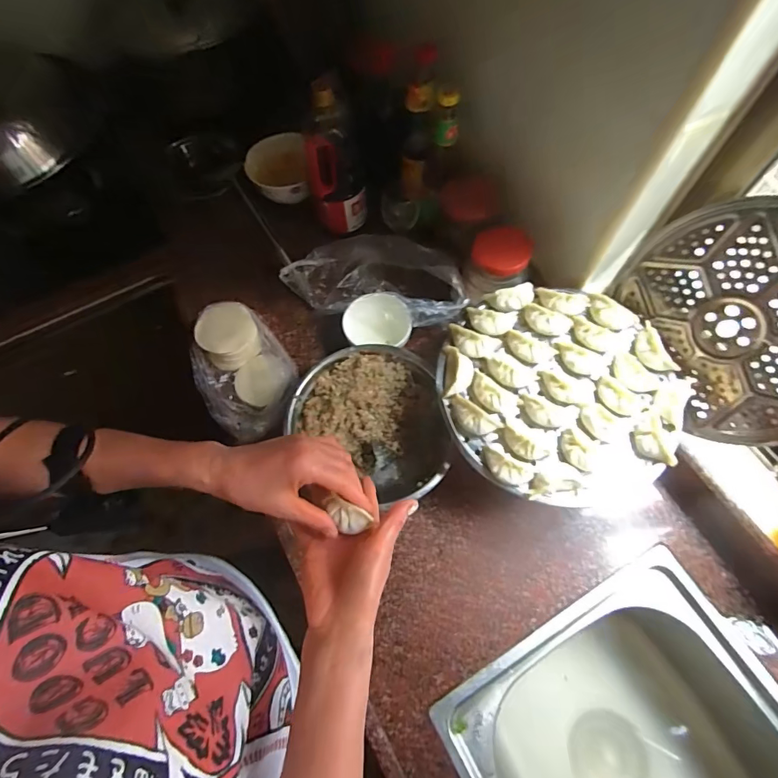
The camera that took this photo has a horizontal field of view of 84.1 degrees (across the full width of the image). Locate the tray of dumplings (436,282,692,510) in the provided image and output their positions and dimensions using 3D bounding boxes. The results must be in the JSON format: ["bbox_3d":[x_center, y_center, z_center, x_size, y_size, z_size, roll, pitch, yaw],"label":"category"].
[{"bbox_3d":[0.218,0.001,0.560,0.297,0.043,0.283,12,67,7],"label":"tray of dumplings"}]

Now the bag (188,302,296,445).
[{"bbox_3d":[-0.235,-0.030,0.689,0.147,0.067,0.215,-30,69,-11],"label":"bag"}]

